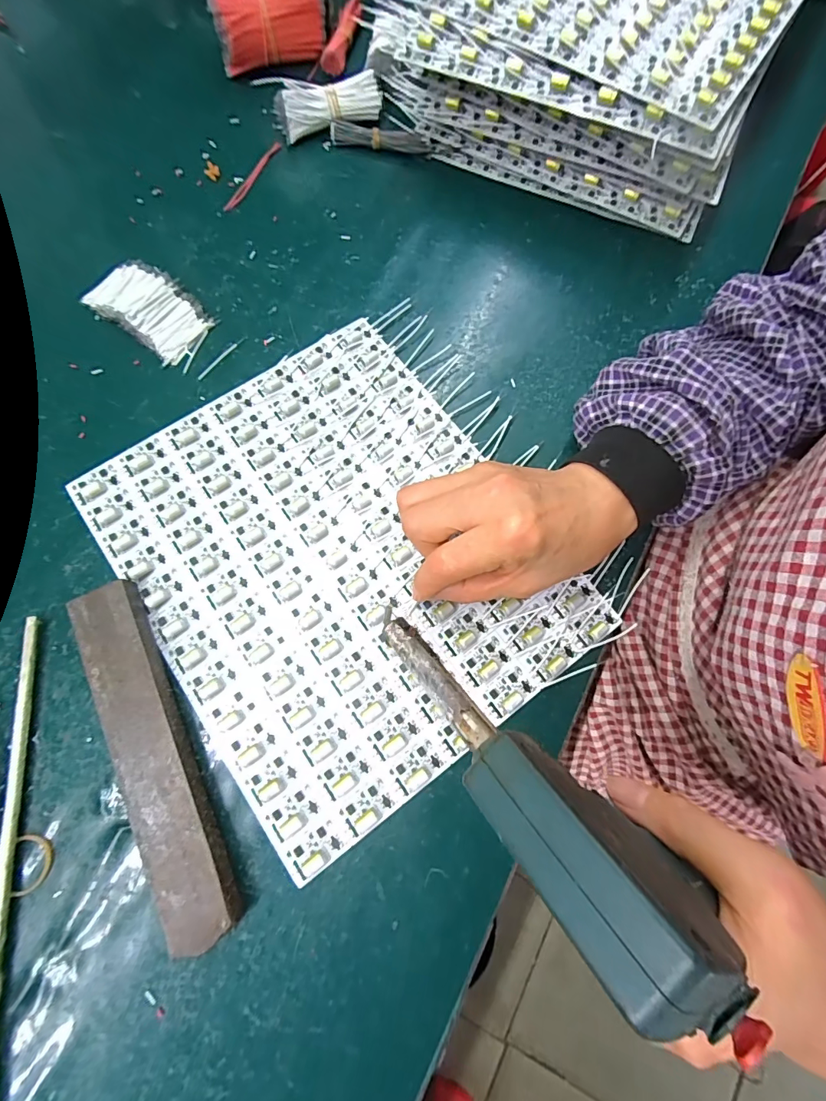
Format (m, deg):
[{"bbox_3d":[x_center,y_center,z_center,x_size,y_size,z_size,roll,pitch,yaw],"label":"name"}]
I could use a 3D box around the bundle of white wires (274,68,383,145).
[{"bbox_3d":[-0.074,-0.392,0.380,0.091,0.032,0.038,-17,75,-6],"label":"bundle of white wires"}]

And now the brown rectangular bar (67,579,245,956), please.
[{"bbox_3d":[-0.146,0.111,0.244,0.035,0.017,0.194,-25,76,-8],"label":"brown rectangular bar"}]

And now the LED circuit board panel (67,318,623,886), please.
[{"bbox_3d":[-0.050,0.001,0.283,0.239,0.007,0.285,-35,78,-10],"label":"LED circuit board panel"}]

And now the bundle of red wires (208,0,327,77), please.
[{"bbox_3d":[-0.125,-0.463,0.385,0.096,0.045,0.037,-21,76,-7],"label":"bundle of red wires"}]

